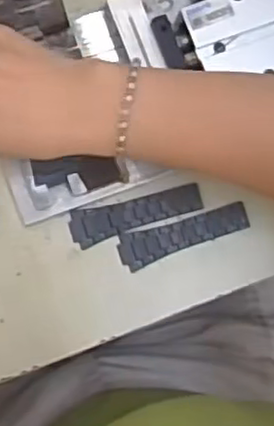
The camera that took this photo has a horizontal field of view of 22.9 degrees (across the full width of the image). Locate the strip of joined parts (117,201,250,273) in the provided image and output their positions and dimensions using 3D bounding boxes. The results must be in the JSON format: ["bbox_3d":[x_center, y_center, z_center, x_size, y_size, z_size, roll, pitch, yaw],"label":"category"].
[{"bbox_3d":[0.031,0.013,0.438,0.086,0.004,0.023,-19,86,-8],"label":"strip of joined parts"}]

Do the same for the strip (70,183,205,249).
[{"bbox_3d":[0.000,0.001,0.437,0.086,0.006,0.023,-14,85,-8],"label":"strip"}]

